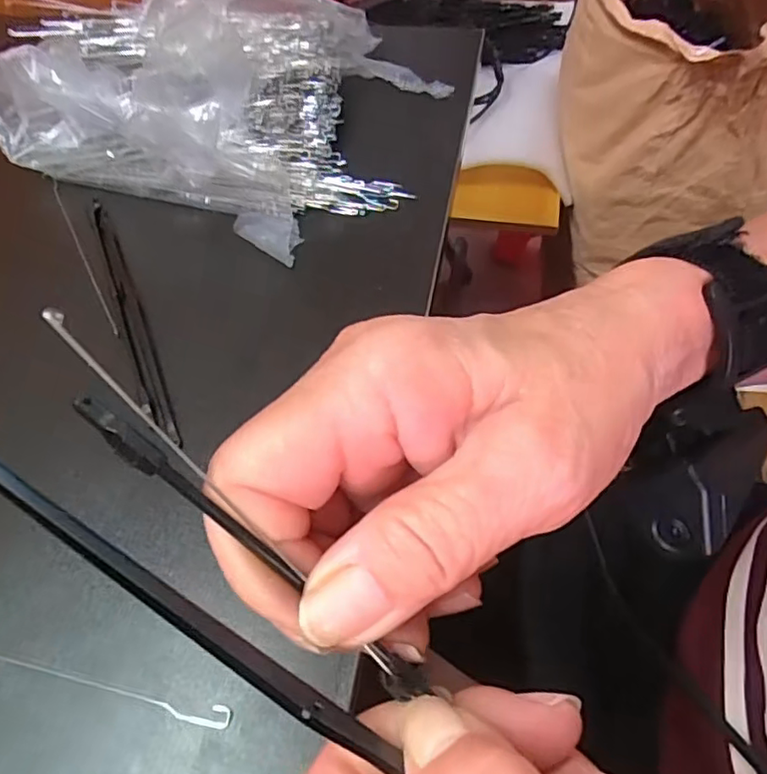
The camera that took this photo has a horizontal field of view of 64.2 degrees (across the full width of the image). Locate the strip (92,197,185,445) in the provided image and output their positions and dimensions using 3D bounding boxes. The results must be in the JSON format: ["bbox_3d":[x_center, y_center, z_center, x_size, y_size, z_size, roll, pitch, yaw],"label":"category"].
[{"bbox_3d":[-0.131,-0.042,0.315,0.012,0.005,0.183,-21,56,-13],"label":"strip"}]

